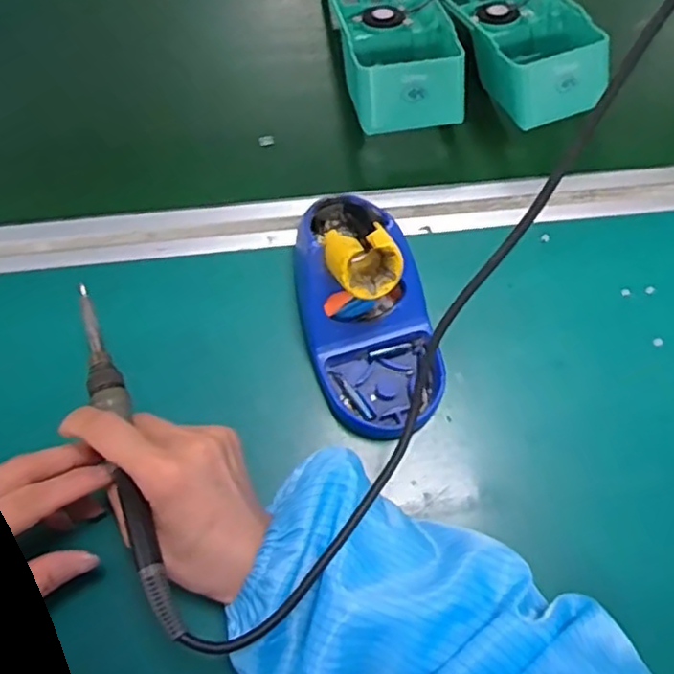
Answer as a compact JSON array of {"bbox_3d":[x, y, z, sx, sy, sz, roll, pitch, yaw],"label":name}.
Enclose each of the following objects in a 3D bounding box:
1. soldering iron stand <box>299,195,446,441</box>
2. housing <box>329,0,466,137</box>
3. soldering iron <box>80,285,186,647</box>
[{"bbox_3d":[0.017,-0.023,0.394,0.078,0.085,0.154,-15,70,-7],"label":"soldering iron stand"},{"bbox_3d":[0.043,-0.238,0.503,0.095,0.052,0.184,-7,69,-4],"label":"housing"},{"bbox_3d":[-0.114,0.052,0.339,0.016,0.014,0.207,-20,59,-9],"label":"soldering iron"}]

